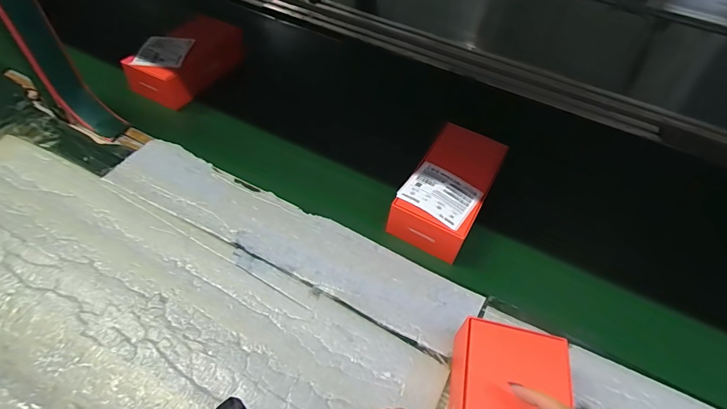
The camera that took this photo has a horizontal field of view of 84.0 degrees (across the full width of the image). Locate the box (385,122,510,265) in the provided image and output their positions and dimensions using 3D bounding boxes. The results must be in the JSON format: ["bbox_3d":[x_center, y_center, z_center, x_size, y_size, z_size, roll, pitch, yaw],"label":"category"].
[{"bbox_3d":[0.113,-0.022,0.527,0.091,0.057,0.184,25,53,16],"label":"box"}]

